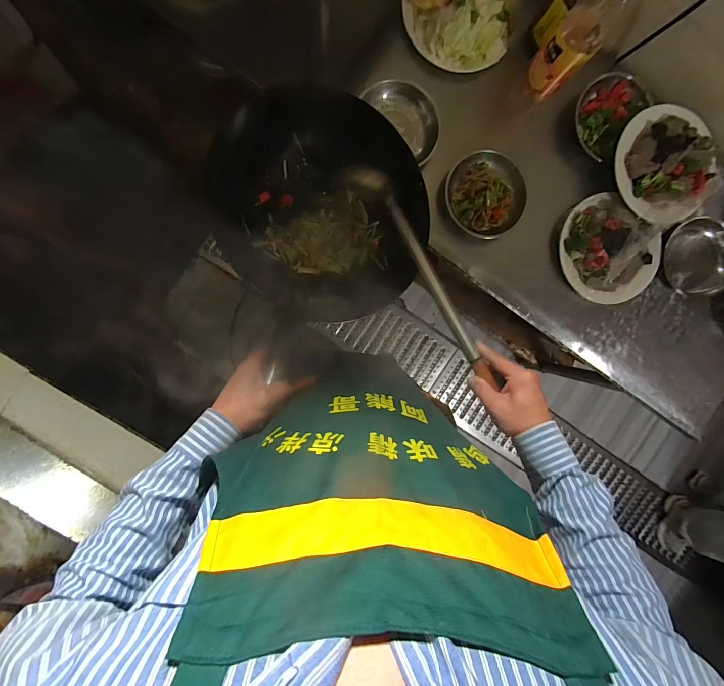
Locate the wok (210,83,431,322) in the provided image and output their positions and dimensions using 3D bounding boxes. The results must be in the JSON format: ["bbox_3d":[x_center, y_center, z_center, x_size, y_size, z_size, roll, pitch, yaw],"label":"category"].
[{"bbox_3d":[-0.060,-0.250,0.660,0.359,0.094,0.399,-10,94,-5],"label":"wok"}]

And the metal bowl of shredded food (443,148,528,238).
[{"bbox_3d":[0.266,-0.325,0.775,0.174,0.052,0.162,24,90,-6],"label":"metal bowl of shredded food"}]

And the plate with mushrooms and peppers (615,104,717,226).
[{"bbox_3d":[0.643,-0.378,0.746,0.200,0.044,0.233,-26,95,-4],"label":"plate with mushrooms and peppers"}]

